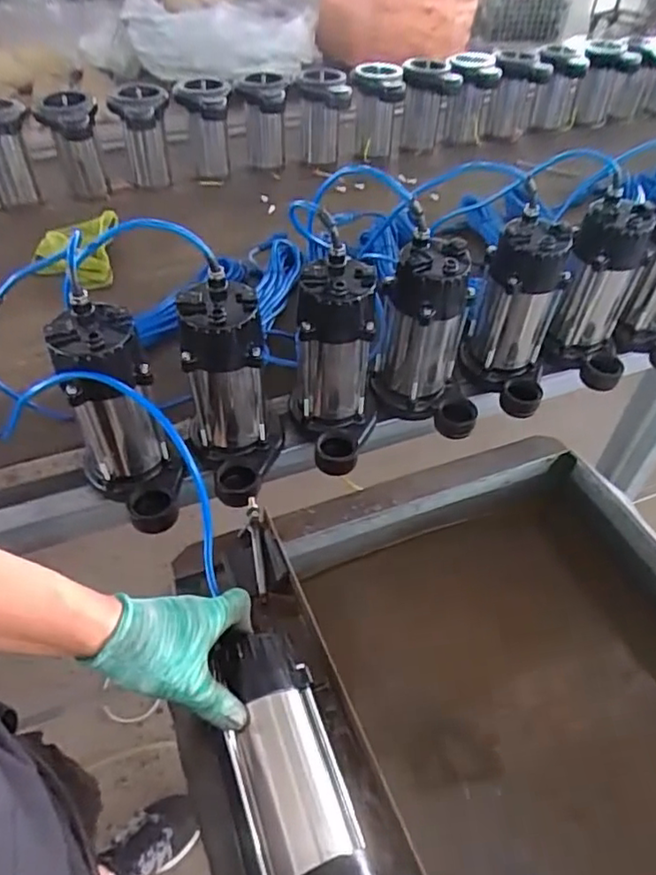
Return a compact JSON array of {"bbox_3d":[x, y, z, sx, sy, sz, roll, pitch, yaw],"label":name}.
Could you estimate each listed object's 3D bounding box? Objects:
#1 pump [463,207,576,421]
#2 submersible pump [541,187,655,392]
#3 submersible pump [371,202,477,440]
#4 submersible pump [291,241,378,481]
[{"bbox_3d":[0.268,-0.161,0.822,0.109,0.230,0.134,-6,47,-7],"label":"pump"},{"bbox_3d":[0.399,-0.203,0.873,0.126,0.237,0.119,24,51,20],"label":"submersible pump"},{"bbox_3d":[0.136,-0.125,0.782,0.131,0.230,0.118,-1,47,-3],"label":"submersible pump"},{"bbox_3d":[0.007,-0.088,0.744,0.108,0.220,0.146,2,47,0],"label":"submersible pump"}]

